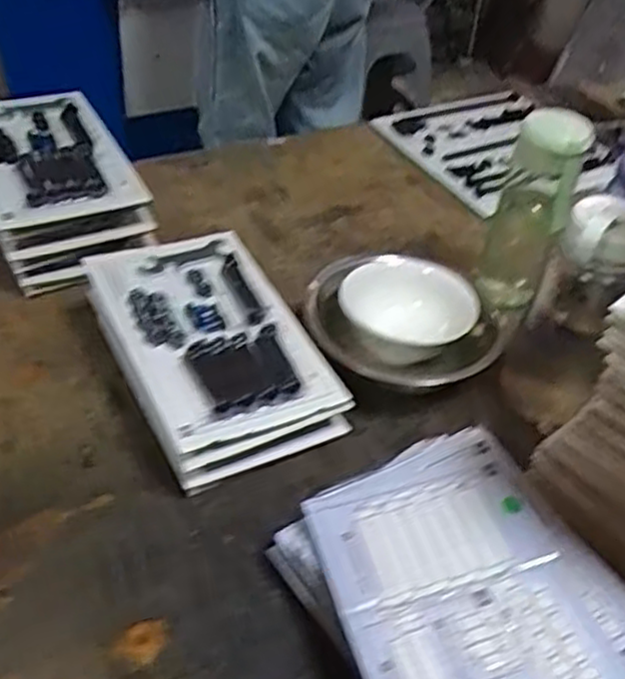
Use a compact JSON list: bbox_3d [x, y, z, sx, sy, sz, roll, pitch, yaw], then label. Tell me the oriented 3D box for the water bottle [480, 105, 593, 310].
[{"bbox_3d":[0.220,-0.125,0.742,0.071,0.201,0.072,10,43,8],"label":"water bottle"}]

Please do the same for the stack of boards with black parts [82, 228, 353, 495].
[{"bbox_3d":[-0.095,0.008,0.653,0.161,0.078,0.242,-21,48,-23],"label":"stack of boards with black parts"}]

